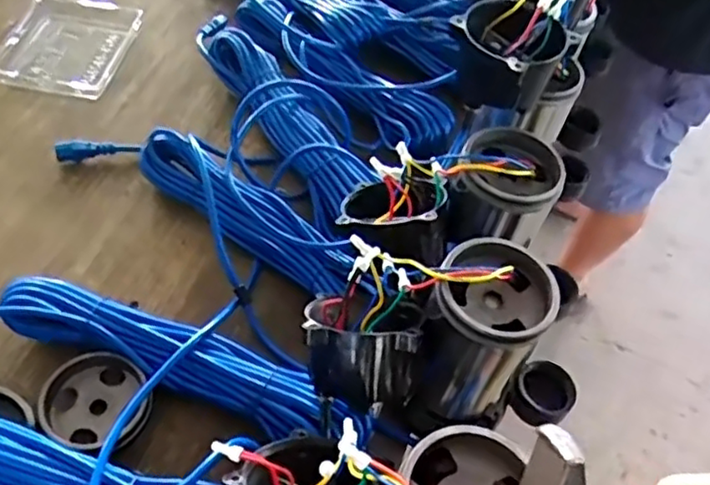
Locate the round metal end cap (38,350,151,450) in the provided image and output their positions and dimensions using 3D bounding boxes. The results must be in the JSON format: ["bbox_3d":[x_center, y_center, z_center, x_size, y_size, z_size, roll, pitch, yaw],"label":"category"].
[{"bbox_3d":[-0.225,0.137,0.561,0.092,0.028,0.080,20,52,8],"label":"round metal end cap"}]

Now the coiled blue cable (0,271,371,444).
[{"bbox_3d":[-0.153,0.105,0.577,0.339,0.050,0.069,20,52,8],"label":"coiled blue cable"}]

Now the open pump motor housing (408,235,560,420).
[{"bbox_3d":[0.102,0.081,0.534,0.085,0.174,0.084,4,52,-5],"label":"open pump motor housing"}]

